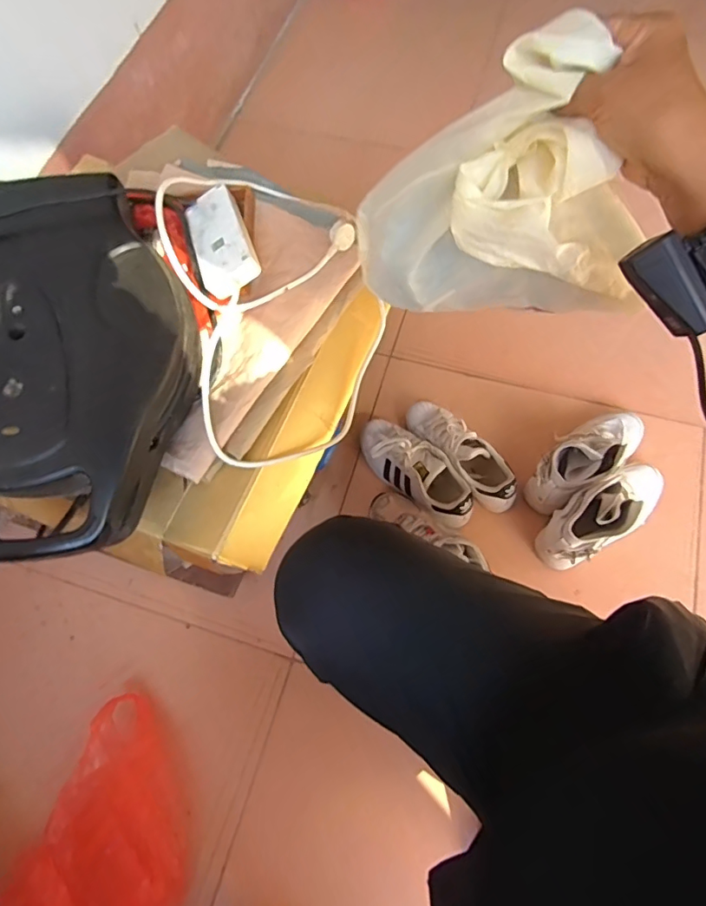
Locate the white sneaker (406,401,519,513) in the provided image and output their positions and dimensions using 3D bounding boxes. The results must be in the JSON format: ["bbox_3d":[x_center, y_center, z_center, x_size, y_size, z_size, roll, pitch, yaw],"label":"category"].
[{"bbox_3d":[0.192,-0.006,0.888,0.087,0.090,0.255,-36,70,-12],"label":"white sneaker"}]

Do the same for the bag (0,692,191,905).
[{"bbox_3d":[-0.345,0.561,0.705,0.234,0.071,0.370,16,69,9],"label":"bag"}]

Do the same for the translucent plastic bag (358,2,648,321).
[{"bbox_3d":[0.121,-0.188,0.399,0.217,0.213,0.095,9,68,6],"label":"translucent plastic bag"}]

